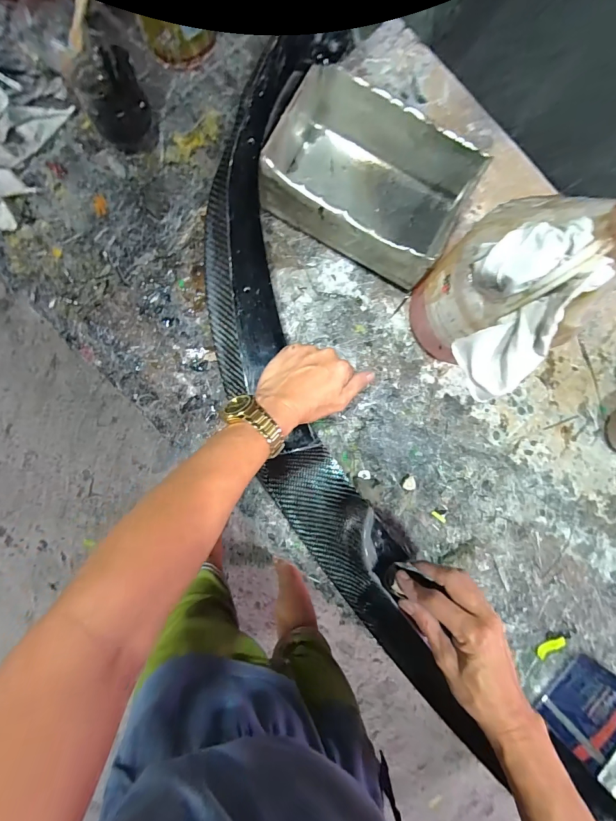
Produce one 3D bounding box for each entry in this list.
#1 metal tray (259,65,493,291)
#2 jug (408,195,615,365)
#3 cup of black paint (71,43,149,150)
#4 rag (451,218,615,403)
[{"bbox_3d":[0.086,-0.310,0.482,0.242,0.107,0.201,30,85,-3],"label":"metal tray"},{"bbox_3d":[0.206,-0.133,0.392,0.117,0.286,0.134,-5,90,-5],"label":"jug"},{"bbox_3d":[-0.252,-0.407,0.471,0.073,0.075,0.075,-27,92,-5],"label":"cup of black paint"},{"bbox_3d":[0.196,-0.088,0.341,0.081,0.173,0.081,-2,44,-5],"label":"rag"}]

